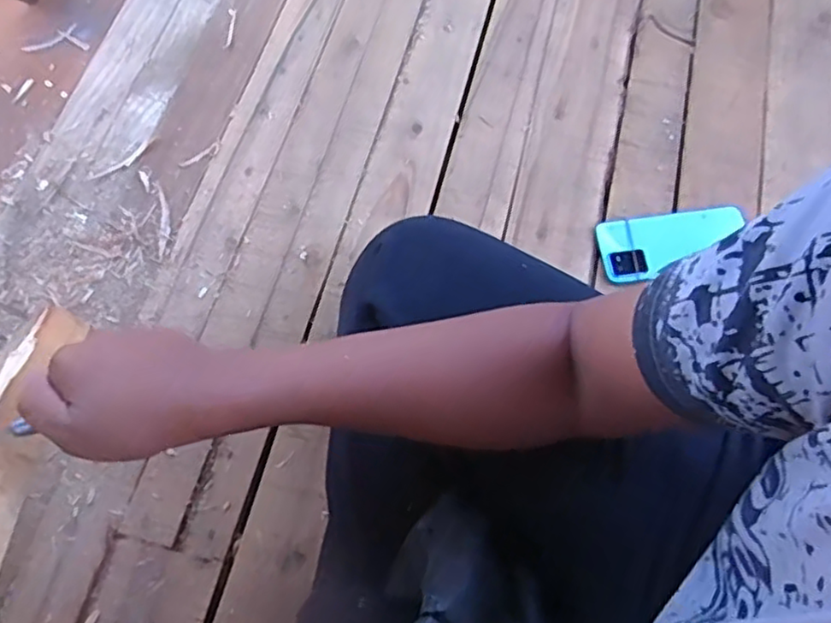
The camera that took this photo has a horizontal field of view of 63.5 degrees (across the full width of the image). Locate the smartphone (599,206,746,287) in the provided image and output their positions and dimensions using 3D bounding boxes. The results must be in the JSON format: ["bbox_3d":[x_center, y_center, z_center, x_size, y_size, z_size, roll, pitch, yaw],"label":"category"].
[{"bbox_3d":[0.277,-0.076,0.723,0.151,0.009,0.073,-11,67,2],"label":"smartphone"}]

